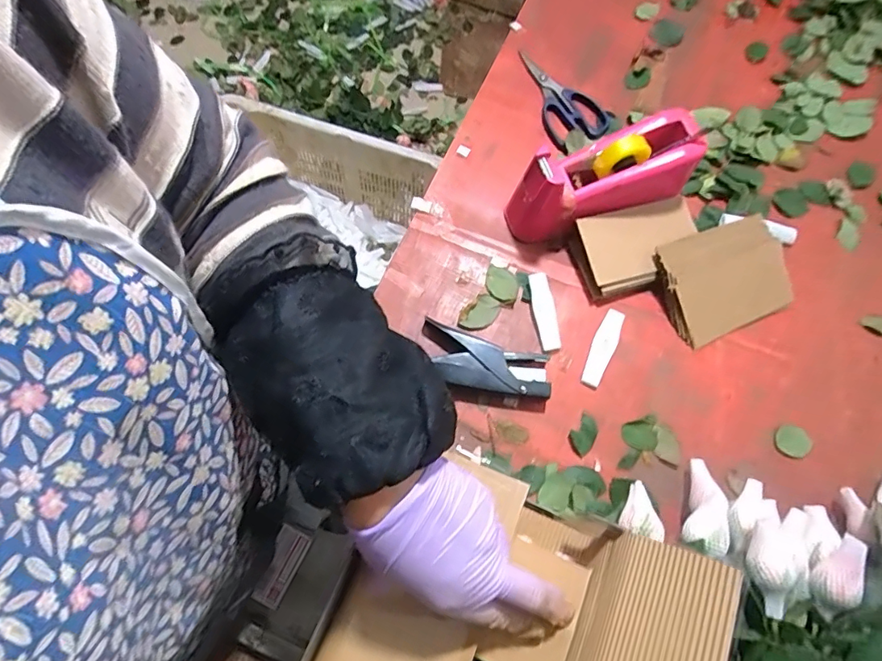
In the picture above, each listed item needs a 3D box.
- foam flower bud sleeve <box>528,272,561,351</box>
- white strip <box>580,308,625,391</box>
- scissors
[{"bbox_3d":[0.118,-0.022,0.559,0.025,0.011,0.088,-7,71,-5],"label":"foam flower bud sleeve"},{"bbox_3d":[0.180,0.020,0.547,0.026,0.012,0.091,28,72,7],"label":"white strip"},{"bbox_3d":[0.161,-0.311,0.654,0.078,0.022,0.151,-20,73,-9],"label":"scissors"}]

